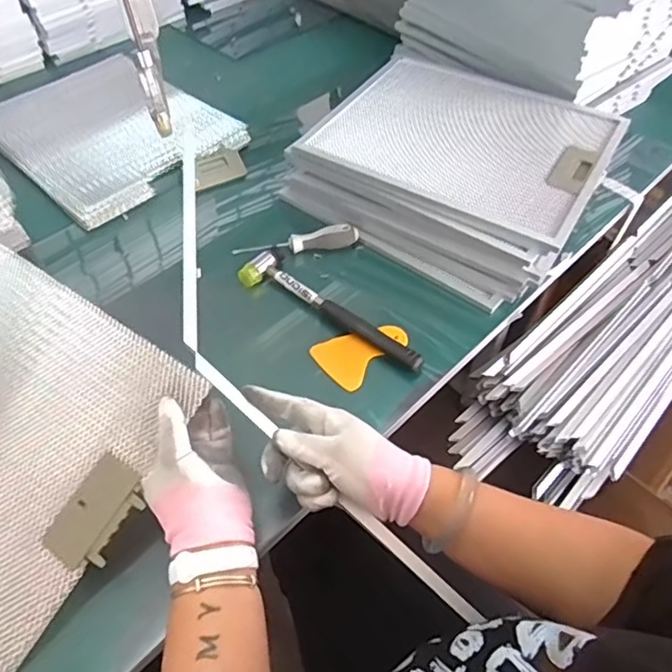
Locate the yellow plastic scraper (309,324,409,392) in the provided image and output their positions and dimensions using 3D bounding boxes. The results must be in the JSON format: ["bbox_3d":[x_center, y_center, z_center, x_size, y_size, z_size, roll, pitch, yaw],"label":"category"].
[{"bbox_3d":[0.030,0.014,0.630,0.101,0.011,0.066,-33,68,-21],"label":"yellow plastic scraper"}]

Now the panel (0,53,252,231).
[{"bbox_3d":[-0.360,-0.327,0.864,0.373,0.026,0.279,37,60,25],"label":"panel"}]

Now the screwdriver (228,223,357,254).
[{"bbox_3d":[-0.048,-0.118,0.716,0.158,0.027,0.024,-13,53,-10],"label":"screwdriver"}]

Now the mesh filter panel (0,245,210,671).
[{"bbox_3d":[-0.311,0.074,0.502,0.316,0.012,0.266,30,76,18],"label":"mesh filter panel"}]

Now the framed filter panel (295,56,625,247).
[{"bbox_3d":[0.177,-0.272,0.729,0.342,0.021,0.318,28,57,20],"label":"framed filter panel"}]

